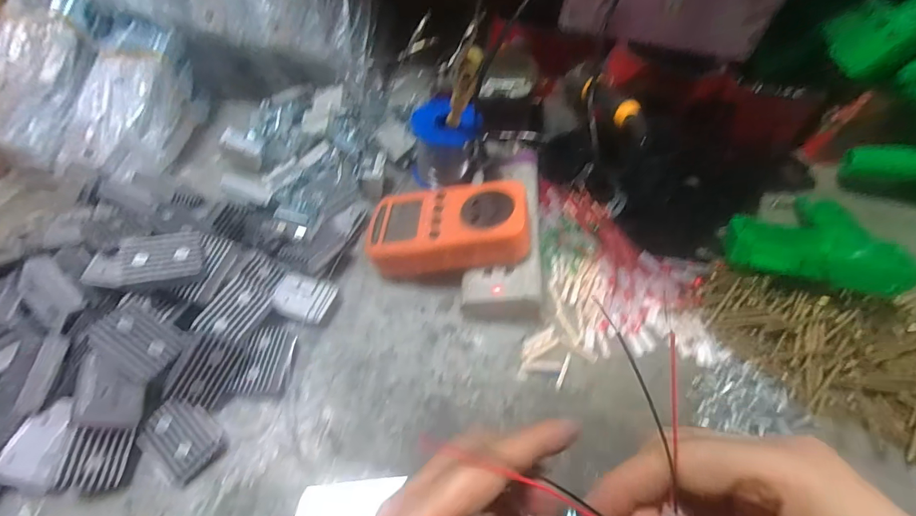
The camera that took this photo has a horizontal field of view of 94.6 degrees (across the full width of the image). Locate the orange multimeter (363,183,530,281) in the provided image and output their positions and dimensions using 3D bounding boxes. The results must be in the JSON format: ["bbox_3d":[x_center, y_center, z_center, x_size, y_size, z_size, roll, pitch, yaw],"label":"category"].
[{"bbox_3d":[-0.007,-0.024,0.342,0.130,0.037,0.069,-7,55,10],"label":"orange multimeter"}]

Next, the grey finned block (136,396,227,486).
[{"bbox_3d":[-0.172,0.113,0.264,0.045,0.015,0.035,30,57,18],"label":"grey finned block"}]

